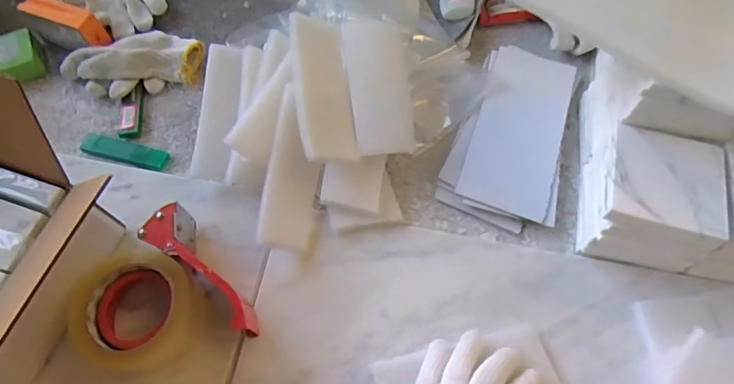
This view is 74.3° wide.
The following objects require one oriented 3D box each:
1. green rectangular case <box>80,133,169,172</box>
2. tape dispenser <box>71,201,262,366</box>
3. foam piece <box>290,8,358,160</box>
[{"bbox_3d":[-0.278,-0.046,0.556,0.103,0.007,0.028,15,64,5],"label":"green rectangular case"},{"bbox_3d":[-0.198,0.105,0.451,0.144,0.060,0.135,-31,68,-14],"label":"tape dispenser"},{"bbox_3d":[-0.047,-0.114,0.519,0.065,0.013,0.165,3,72,-32],"label":"foam piece"}]

